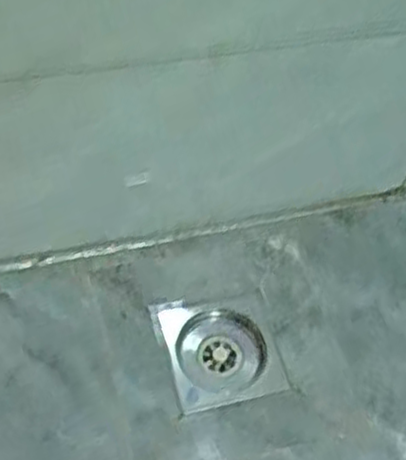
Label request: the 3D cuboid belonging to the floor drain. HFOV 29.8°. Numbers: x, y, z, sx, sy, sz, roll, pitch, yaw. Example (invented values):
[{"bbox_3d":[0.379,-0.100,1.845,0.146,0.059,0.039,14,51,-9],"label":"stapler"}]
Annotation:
[{"bbox_3d":[0.015,0.107,0.677,0.101,0.031,0.100,-11,52,-13],"label":"floor drain"}]

